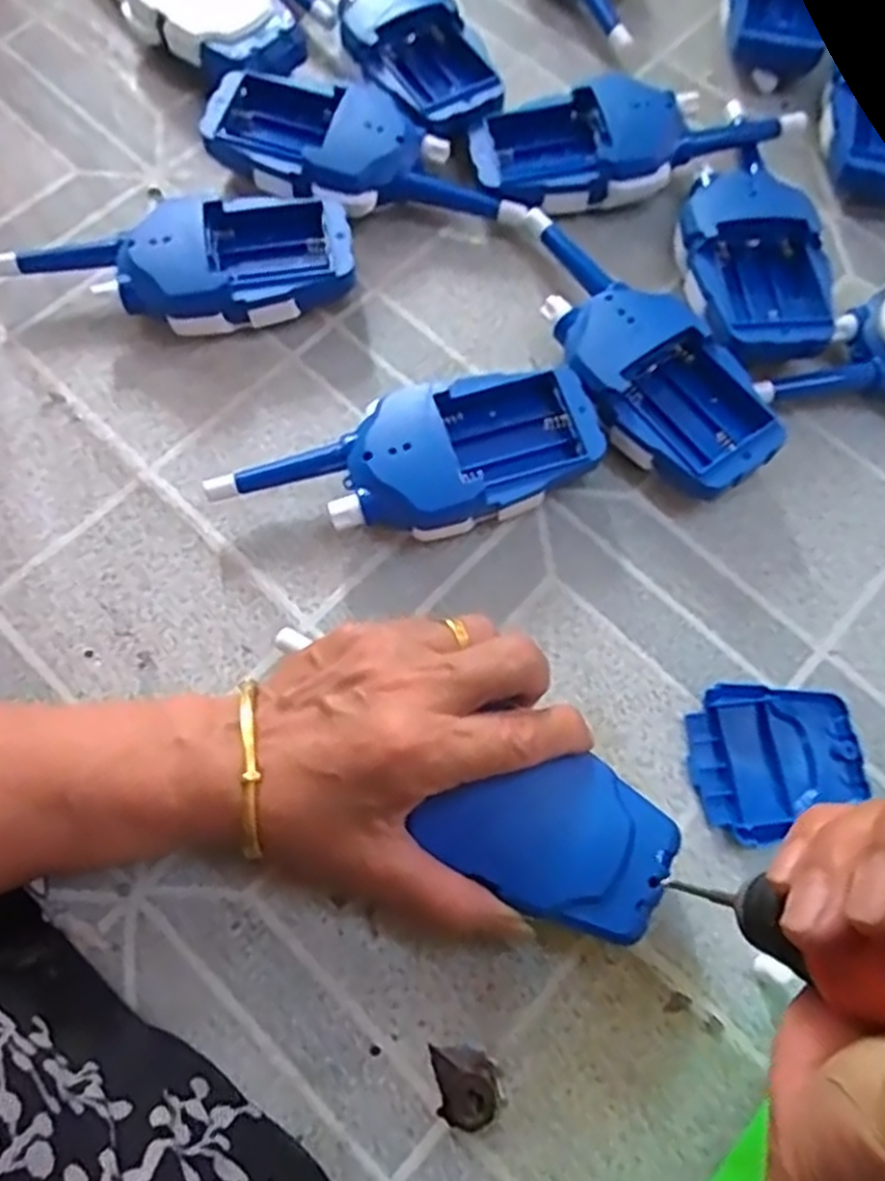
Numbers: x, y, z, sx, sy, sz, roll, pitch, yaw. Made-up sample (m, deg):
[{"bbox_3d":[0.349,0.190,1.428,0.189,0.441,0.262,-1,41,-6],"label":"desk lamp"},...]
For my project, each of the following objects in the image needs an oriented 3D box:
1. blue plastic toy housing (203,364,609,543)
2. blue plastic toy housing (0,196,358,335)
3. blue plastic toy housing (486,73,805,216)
[{"bbox_3d":[-0.013,-0.051,0.335,0.159,0.033,0.059,-16,74,-6],"label":"blue plastic toy housing"},{"bbox_3d":[-0.128,-0.155,0.376,0.168,0.034,0.063,-10,73,-4],"label":"blue plastic toy housing"},{"bbox_3d":[0.099,-0.235,0.404,0.162,0.036,0.062,-8,73,-3],"label":"blue plastic toy housing"}]

